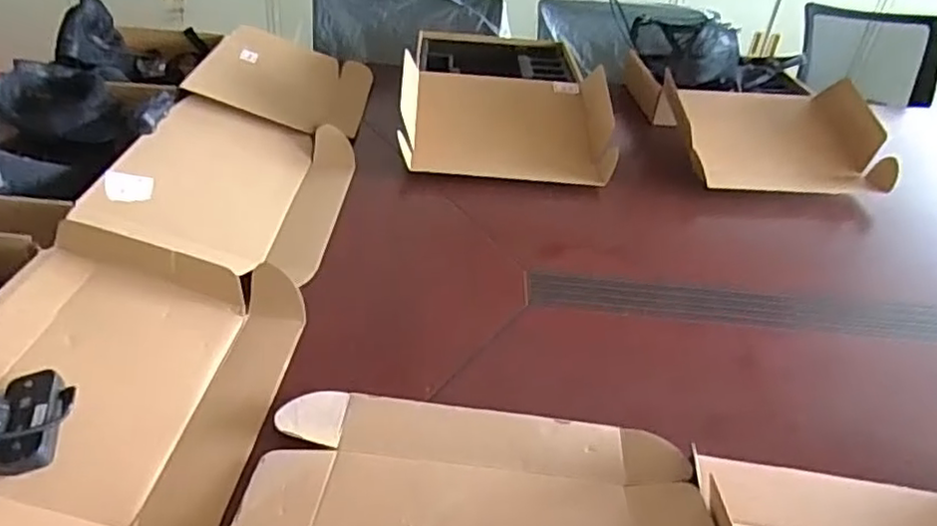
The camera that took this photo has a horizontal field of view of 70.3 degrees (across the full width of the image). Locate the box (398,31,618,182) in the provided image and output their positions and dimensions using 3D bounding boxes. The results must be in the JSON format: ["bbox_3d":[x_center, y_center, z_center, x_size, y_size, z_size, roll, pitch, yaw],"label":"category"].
[{"bbox_3d":[0.068,-0.369,1.428,0.406,0.111,0.588,3,37,-3],"label":"box"}]

